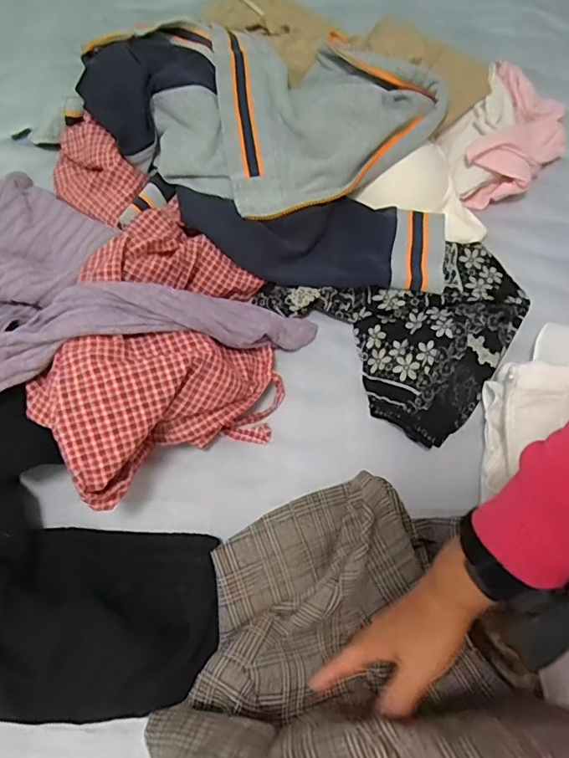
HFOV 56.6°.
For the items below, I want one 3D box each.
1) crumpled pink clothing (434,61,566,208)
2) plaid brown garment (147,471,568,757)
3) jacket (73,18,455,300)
[{"bbox_3d":[0.265,-0.297,0.643,0.131,0.047,0.193,41,76,14],"label":"crumpled pink clothing"},{"bbox_3d":[0.041,0.213,0.404,0.284,0.174,0.245,-20,71,-6],"label":"plaid brown garment"},{"bbox_3d":[-0.024,-0.281,0.613,0.418,0.070,0.344,6,71,2],"label":"jacket"}]

